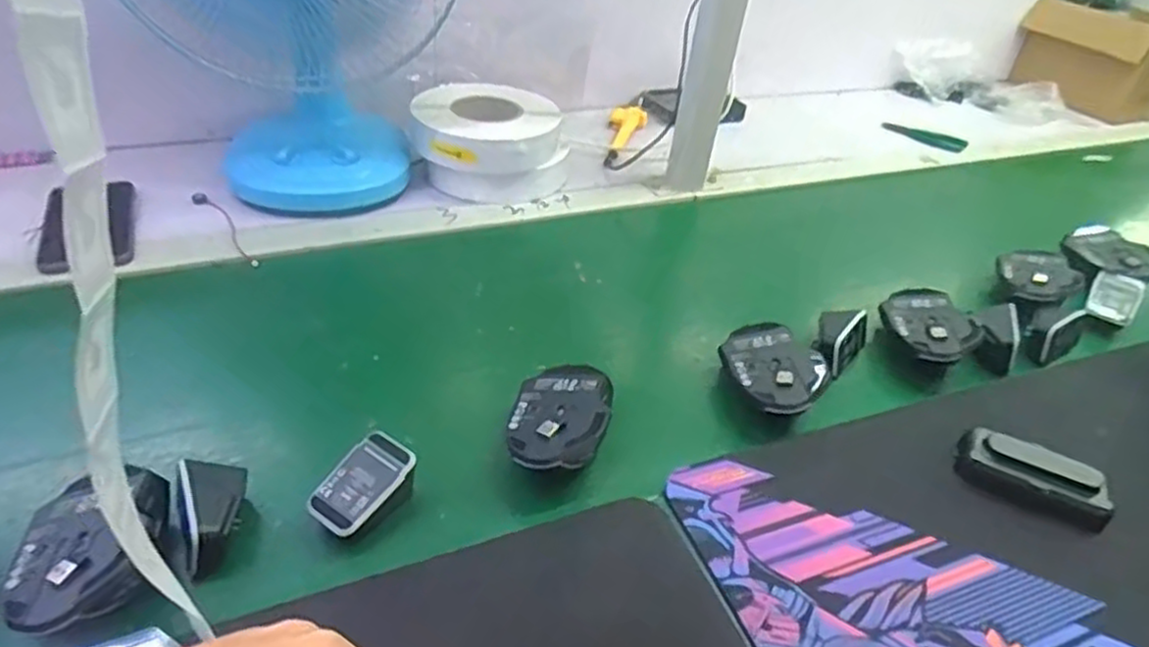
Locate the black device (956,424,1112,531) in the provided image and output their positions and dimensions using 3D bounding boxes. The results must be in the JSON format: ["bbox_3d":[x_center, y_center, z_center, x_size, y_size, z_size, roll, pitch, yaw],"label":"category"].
[{"bbox_3d":[0.357,0.120,0.575,0.107,0.033,0.040,20,40,15],"label":"black device"}]

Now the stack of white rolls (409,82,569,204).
[{"bbox_3d":[-0.100,-0.221,0.886,0.178,0.082,0.159,-3,40,-13],"label":"stack of white rolls"}]

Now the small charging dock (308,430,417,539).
[{"bbox_3d":[-0.144,0.114,0.501,0.044,0.048,0.065,31,44,27],"label":"small charging dock"}]

